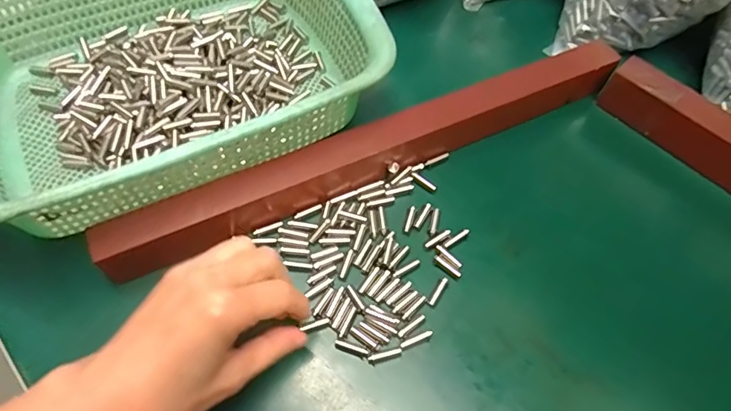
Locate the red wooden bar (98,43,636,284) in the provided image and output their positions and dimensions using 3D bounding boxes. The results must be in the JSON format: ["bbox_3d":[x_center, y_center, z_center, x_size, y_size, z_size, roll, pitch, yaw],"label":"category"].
[{"bbox_3d":[0.010,-0.041,0.349,0.381,0.040,0.033,-23,65,-13],"label":"red wooden bar"}]

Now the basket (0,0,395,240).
[{"bbox_3d":[-0.145,-0.101,0.351,0.286,0.078,0.214,-24,65,-14],"label":"basket"}]

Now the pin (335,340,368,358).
[{"bbox_3d":[-0.009,0.087,0.299,0.021,0.004,0.005,19,63,8],"label":"pin"}]

